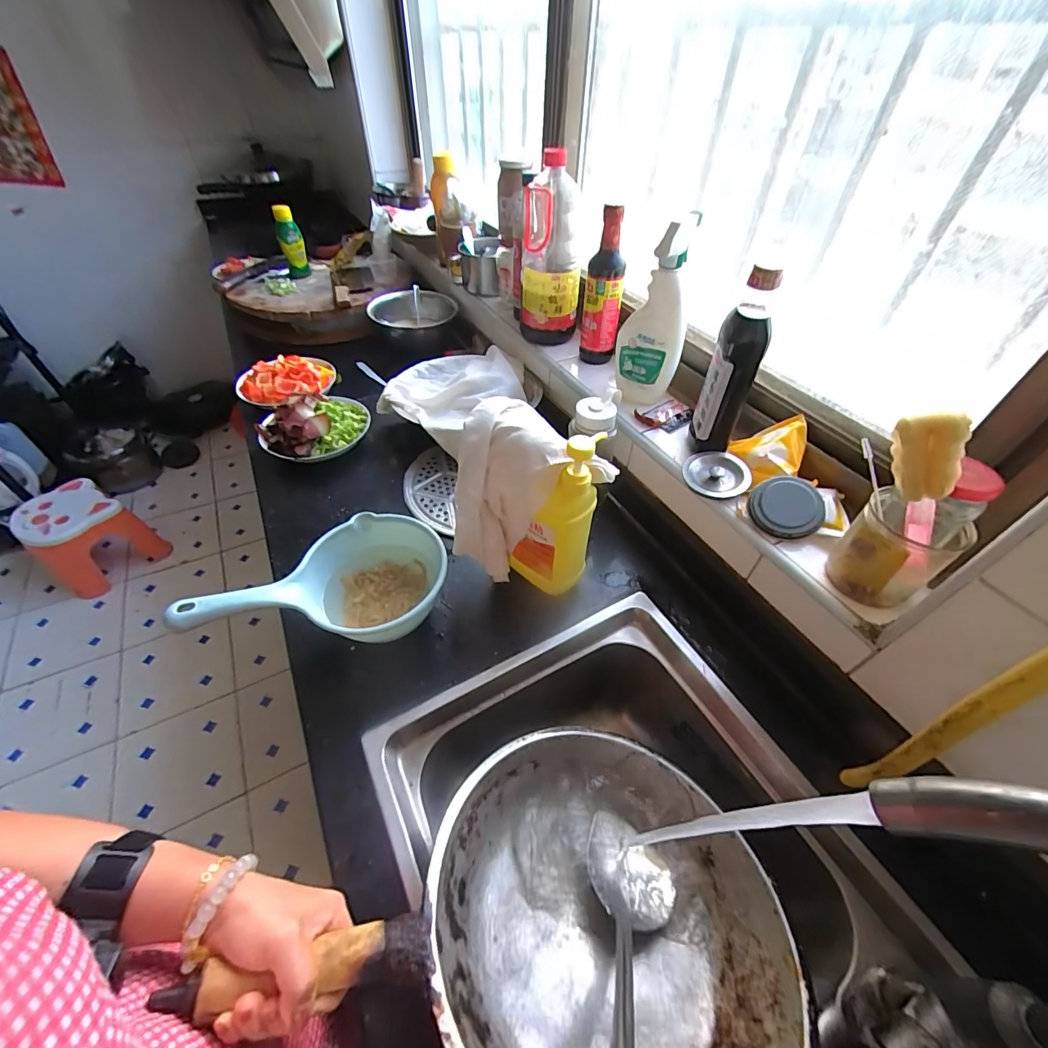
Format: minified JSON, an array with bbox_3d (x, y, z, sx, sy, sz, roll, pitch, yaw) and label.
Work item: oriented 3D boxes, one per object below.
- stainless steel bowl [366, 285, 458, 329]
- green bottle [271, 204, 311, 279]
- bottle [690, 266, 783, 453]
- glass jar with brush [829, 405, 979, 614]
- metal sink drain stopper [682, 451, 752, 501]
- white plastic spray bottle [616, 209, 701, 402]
[{"bbox_3d":[-0.269,-0.522,1.088,0.203,0.053,0.175,-7,47,-6],"label":"stainless steel bowl"},{"bbox_3d":[-0.607,-0.733,1.154,0.063,0.159,0.050,-19,50,-17],"label":"green bottle"},{"bbox_3d":[0.264,-0.194,0.564,0.053,0.239,0.055,16,49,14],"label":"bottle"},{"bbox_3d":[0.349,-0.008,0.407,0.096,0.212,0.100,0,47,0],"label":"glass jar with brush"},{"bbox_3d":[0.259,-0.067,0.599,0.081,0.022,0.077,15,49,14],"label":"metal sink drain stopper"},{"bbox_3d":[0.191,-0.299,0.651,0.088,0.237,0.072,8,47,8],"label":"white plastic spray bottle"}]

